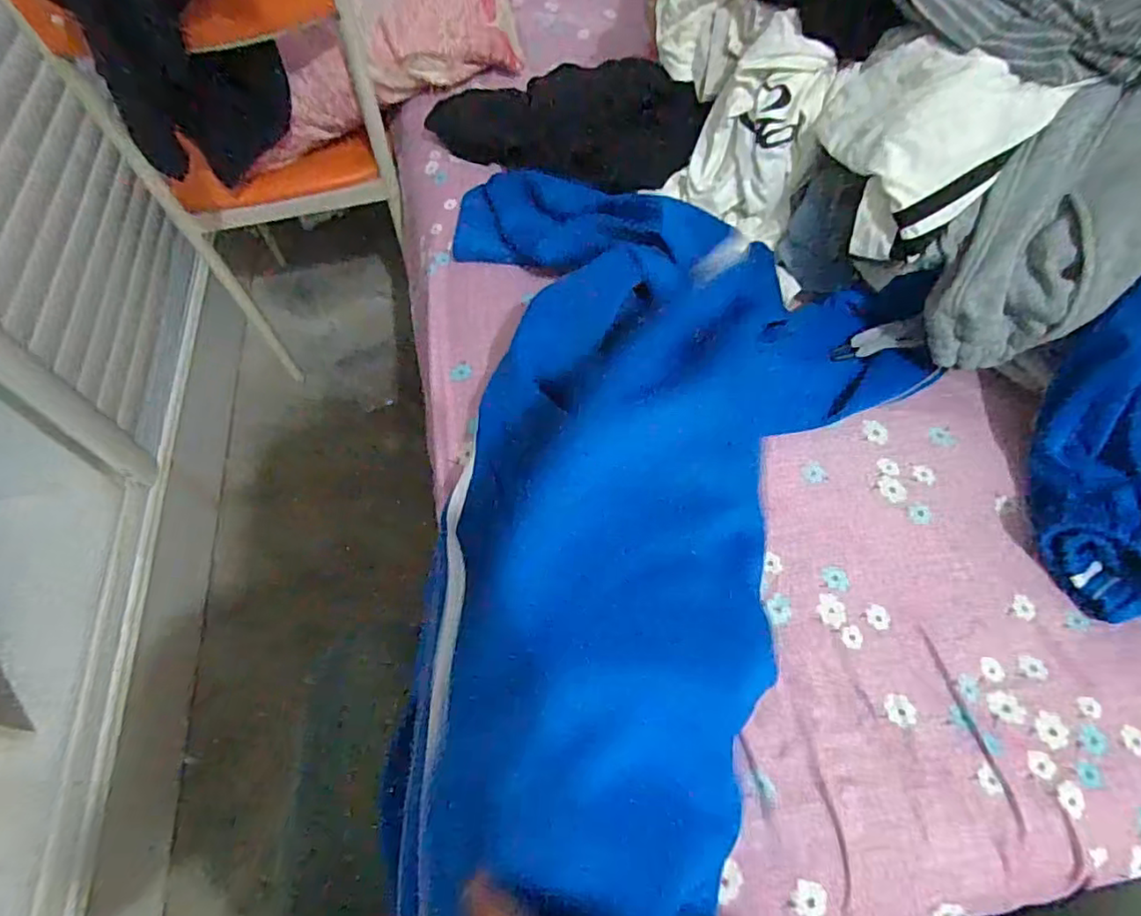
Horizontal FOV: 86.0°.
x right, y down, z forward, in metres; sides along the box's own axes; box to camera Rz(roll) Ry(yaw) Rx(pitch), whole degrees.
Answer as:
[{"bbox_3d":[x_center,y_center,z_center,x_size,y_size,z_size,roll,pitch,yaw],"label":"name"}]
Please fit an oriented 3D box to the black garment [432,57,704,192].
[{"bbox_3d":[-0.009,-0.421,0.760,0.352,0.097,0.148,24,63,17],"label":"black garment"}]

